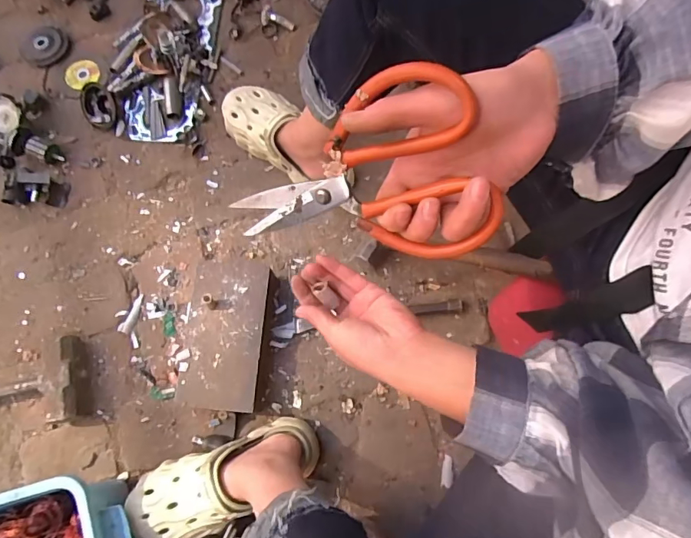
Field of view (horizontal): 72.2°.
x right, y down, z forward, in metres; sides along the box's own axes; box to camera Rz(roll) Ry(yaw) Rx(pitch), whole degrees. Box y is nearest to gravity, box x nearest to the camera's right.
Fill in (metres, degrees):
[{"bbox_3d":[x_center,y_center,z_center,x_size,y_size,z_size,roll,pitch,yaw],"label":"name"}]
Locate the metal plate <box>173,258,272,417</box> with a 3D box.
[{"bbox_3d":[-0.183,0.094,0.739,0.113,0.064,0.234,3,73,3],"label":"metal plate"}]

